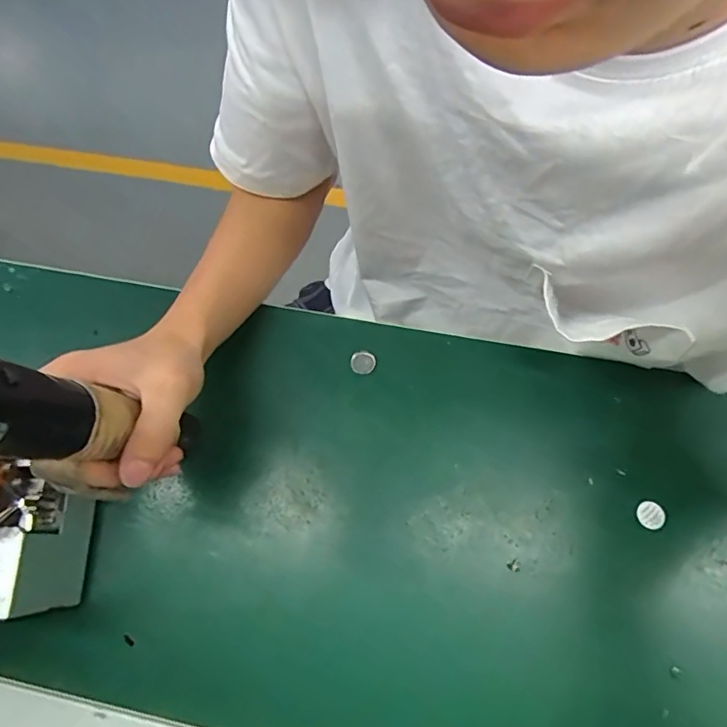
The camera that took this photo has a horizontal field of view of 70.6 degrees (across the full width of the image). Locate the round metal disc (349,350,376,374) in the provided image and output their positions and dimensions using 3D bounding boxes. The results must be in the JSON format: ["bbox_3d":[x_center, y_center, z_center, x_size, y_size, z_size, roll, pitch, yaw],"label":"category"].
[{"bbox_3d":[-0.001,-0.001,0.399,0.018,0.004,0.018,27,68,10],"label":"round metal disc"}]

